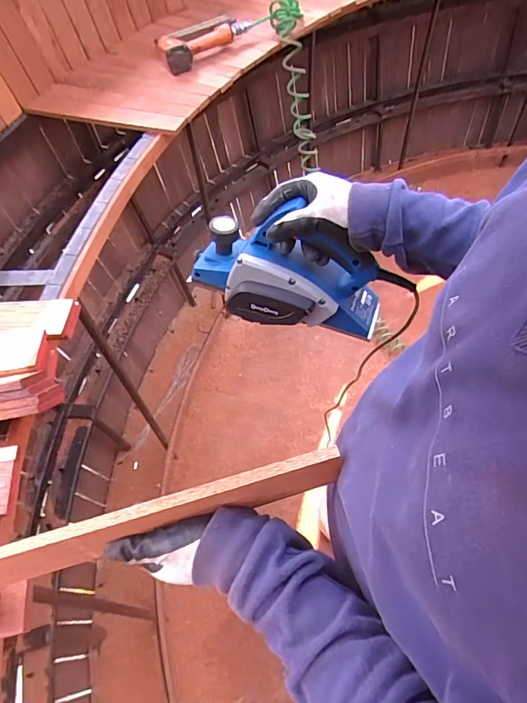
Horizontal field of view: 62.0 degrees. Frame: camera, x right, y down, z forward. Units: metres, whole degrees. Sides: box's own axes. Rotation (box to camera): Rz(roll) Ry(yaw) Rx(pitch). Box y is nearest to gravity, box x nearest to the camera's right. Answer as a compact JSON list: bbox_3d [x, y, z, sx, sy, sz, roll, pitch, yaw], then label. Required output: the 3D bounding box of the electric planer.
[{"bbox_3d":[0.043,-0.116,0.577,0.288,0.138,0.124,14,58,5],"label":"electric planer"}]

